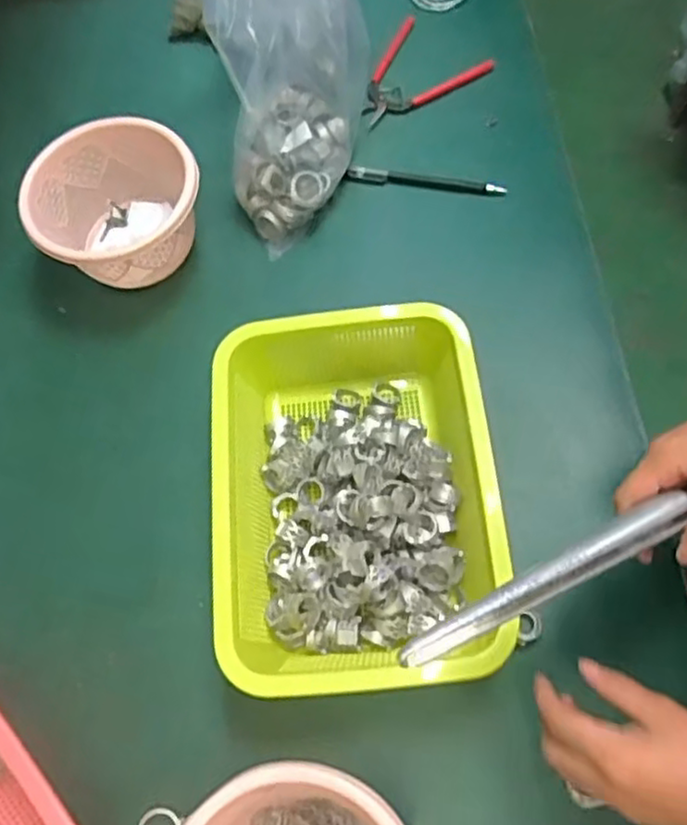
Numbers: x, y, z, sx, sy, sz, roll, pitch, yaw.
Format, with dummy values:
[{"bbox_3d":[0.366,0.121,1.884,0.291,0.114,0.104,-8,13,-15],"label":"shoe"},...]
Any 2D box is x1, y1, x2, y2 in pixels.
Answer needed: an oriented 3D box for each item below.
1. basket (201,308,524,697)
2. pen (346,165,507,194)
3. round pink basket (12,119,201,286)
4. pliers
[{"bbox_3d":[0.007,0.061,0.508,0.199,0.079,0.260,-7,66,-1],"label":"basket"},{"bbox_3d":[0.079,-0.221,0.668,0.151,0.015,0.011,9,67,6],"label":"pen"},{"bbox_3d":[-0.199,-0.175,0.618,0.142,0.095,0.131,-1,66,2],"label":"round pink basket"},{"bbox_3d":[0.069,-0.344,0.710,0.111,0.009,0.140,39,74,18],"label":"pliers"}]

